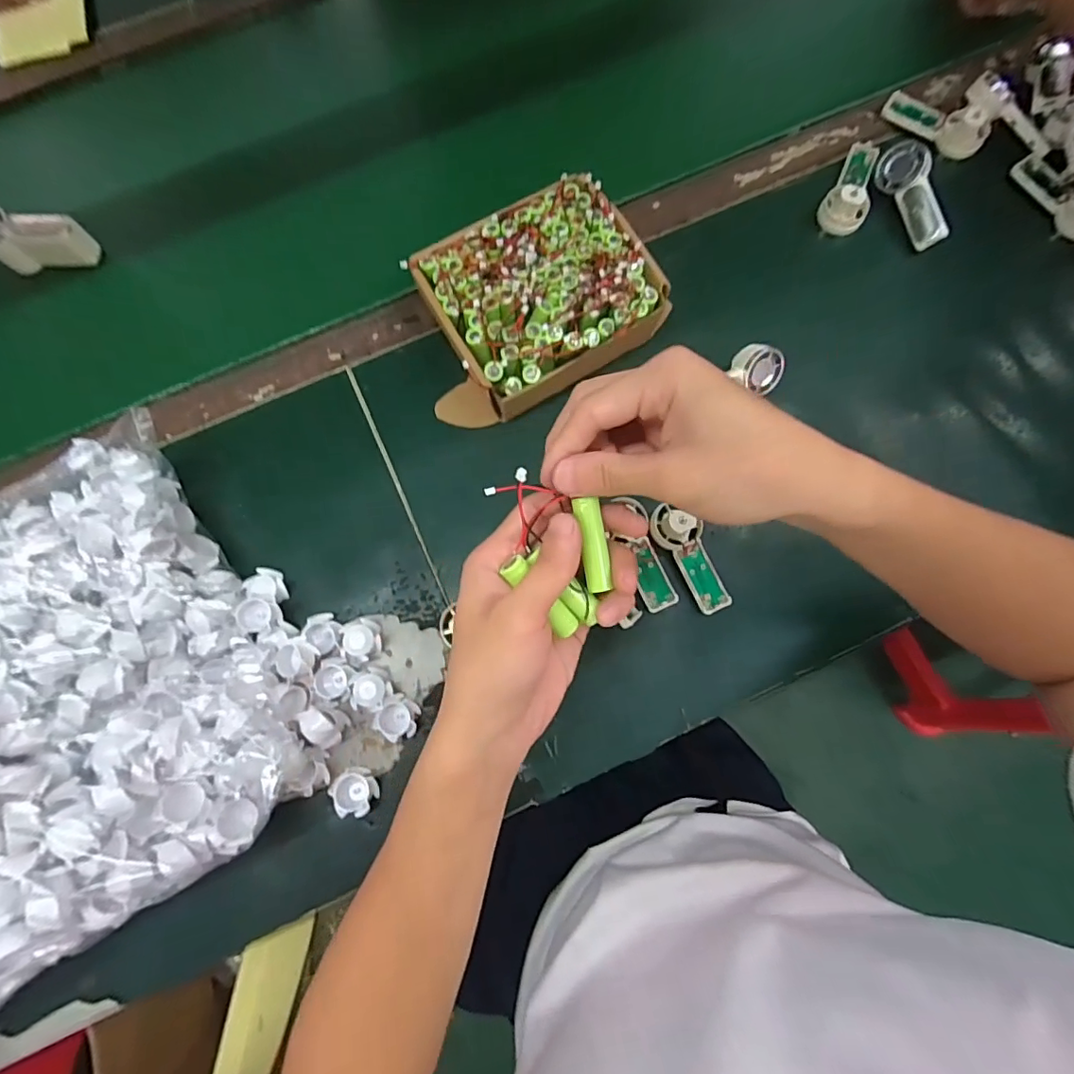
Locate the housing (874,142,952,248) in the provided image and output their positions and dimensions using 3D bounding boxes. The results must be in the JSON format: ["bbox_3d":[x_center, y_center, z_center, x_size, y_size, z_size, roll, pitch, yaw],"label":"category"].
[{"bbox_3d":[0.338,-0.306,0.476,0.011,0.037,0.092,-28,94,-47],"label":"housing"}]

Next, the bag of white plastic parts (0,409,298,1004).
[{"bbox_3d":[-0.348,0.127,0.359,0.319,0.134,0.336,-30,79,-4],"label":"bag of white plastic parts"}]

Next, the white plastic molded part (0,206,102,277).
[{"bbox_3d":[-0.468,-0.278,0.498,0.091,0.045,0.041,0,78,-13],"label":"white plastic molded part"}]

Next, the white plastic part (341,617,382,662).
[{"bbox_3d":[-0.139,0.082,0.422,0.029,0.017,0.032,-5,78,1],"label":"white plastic part"}]

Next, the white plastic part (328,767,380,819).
[{"bbox_3d":[-0.137,0.192,0.399,0.032,0.018,0.030,0,78,2],"label":"white plastic part"}]

